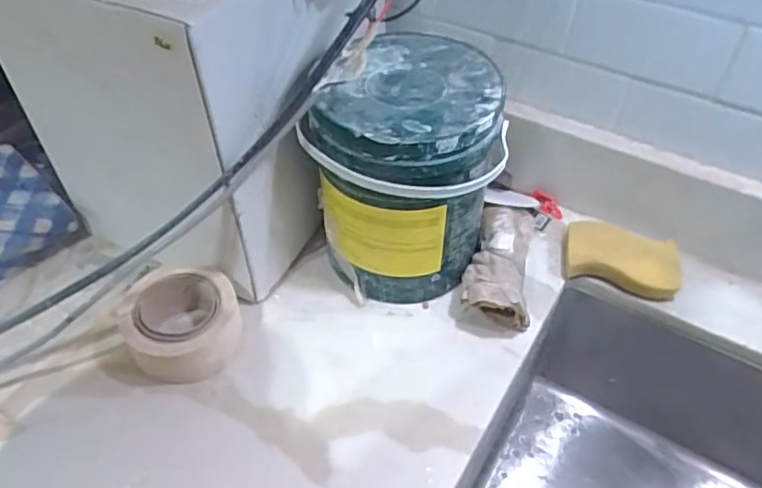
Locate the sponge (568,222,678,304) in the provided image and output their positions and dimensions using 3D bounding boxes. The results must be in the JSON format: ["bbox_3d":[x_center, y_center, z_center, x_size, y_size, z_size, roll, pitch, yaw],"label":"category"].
[{"bbox_3d":[0.261,0.014,0.647,0.115,0.047,0.067,16,49,14],"label":"sponge"}]

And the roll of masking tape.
[{"bbox_3d":[-0.191,0.075,0.573,0.113,0.053,0.100,0,47,-1],"label":"roll of masking tape"}]

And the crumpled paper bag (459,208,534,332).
[{"bbox_3d":[0.127,0.013,0.633,0.069,0.057,0.167,8,48,7],"label":"crumpled paper bag"}]

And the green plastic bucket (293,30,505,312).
[{"bbox_3d":[0.033,-0.060,0.590,0.160,0.212,0.175,23,51,19],"label":"green plastic bucket"}]

